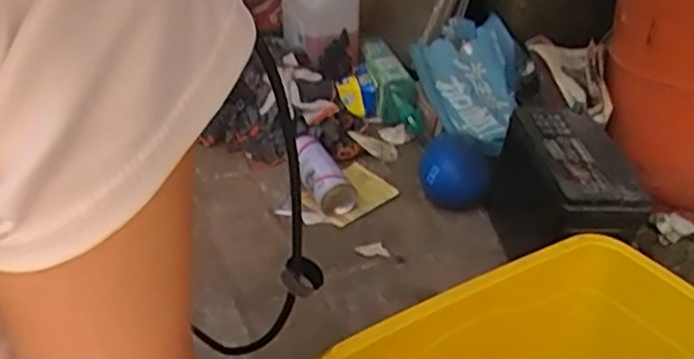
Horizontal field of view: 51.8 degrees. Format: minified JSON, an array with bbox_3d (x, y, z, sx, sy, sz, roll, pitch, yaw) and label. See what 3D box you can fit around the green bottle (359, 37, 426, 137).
[{"bbox_3d":[0.085,-0.187,1.419,0.066,0.064,0.229,-13,63,-22],"label":"green bottle"}]

